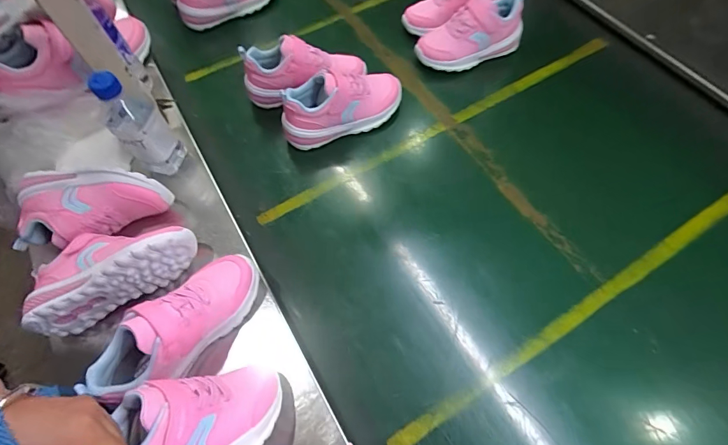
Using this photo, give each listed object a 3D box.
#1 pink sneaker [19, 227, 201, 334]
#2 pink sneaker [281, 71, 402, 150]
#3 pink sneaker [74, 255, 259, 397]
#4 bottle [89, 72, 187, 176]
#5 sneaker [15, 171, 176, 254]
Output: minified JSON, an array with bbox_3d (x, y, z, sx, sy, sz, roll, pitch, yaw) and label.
[{"bbox_3d":[-0.314,0.048,0.483,0.194,0.077,0.090,-28,64,-10],"label":"pink sneaker"},{"bbox_3d":[-0.034,-0.188,0.640,0.207,0.112,0.077,-14,63,-3],"label":"pink sneaker"},{"bbox_3d":[-0.206,0.109,0.434,0.074,0.082,0.197,34,70,19],"label":"pink sneaker"},{"bbox_3d":[-0.315,-0.138,0.535,0.065,0.148,0.075,-40,67,-15],"label":"bottle"},{"bbox_3d":[-0.368,-0.016,0.513,0.191,0.063,0.095,2,63,5],"label":"sneaker"}]

